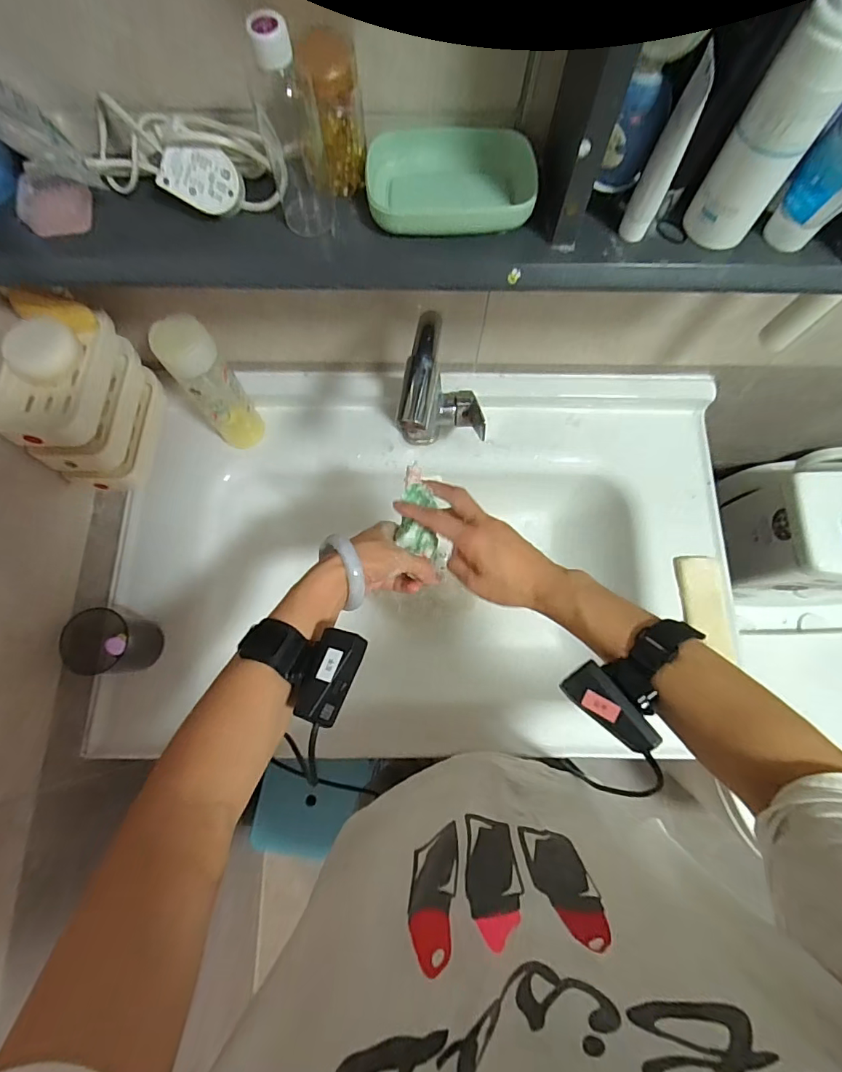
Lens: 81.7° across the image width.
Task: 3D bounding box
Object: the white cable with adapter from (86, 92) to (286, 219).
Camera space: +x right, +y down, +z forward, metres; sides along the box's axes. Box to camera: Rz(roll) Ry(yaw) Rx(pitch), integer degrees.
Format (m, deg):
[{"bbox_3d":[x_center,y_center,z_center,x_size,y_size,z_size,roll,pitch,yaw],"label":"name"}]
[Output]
[{"bbox_3d":[-0.179,-0.281,0.364,0.159,0.040,0.066,12,75,3],"label":"white cable with adapter"}]

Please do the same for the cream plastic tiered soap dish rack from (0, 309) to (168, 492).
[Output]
[{"bbox_3d":[-0.356,-0.138,0.523,0.082,0.140,0.148,5,75,1],"label":"cream plastic tiered soap dish rack"}]

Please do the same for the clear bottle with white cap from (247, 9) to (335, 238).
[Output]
[{"bbox_3d":[-0.086,-0.270,0.328,0.039,0.128,0.033,-13,75,-4],"label":"clear bottle with white cap"}]

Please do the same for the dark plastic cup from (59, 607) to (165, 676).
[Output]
[{"bbox_3d":[-0.352,0.124,0.561,0.065,0.080,0.071,0,75,0],"label":"dark plastic cup"}]

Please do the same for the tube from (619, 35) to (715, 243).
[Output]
[{"bbox_3d":[0.163,-0.251,0.323,0.021,0.105,0.028,26,76,7],"label":"tube"}]

